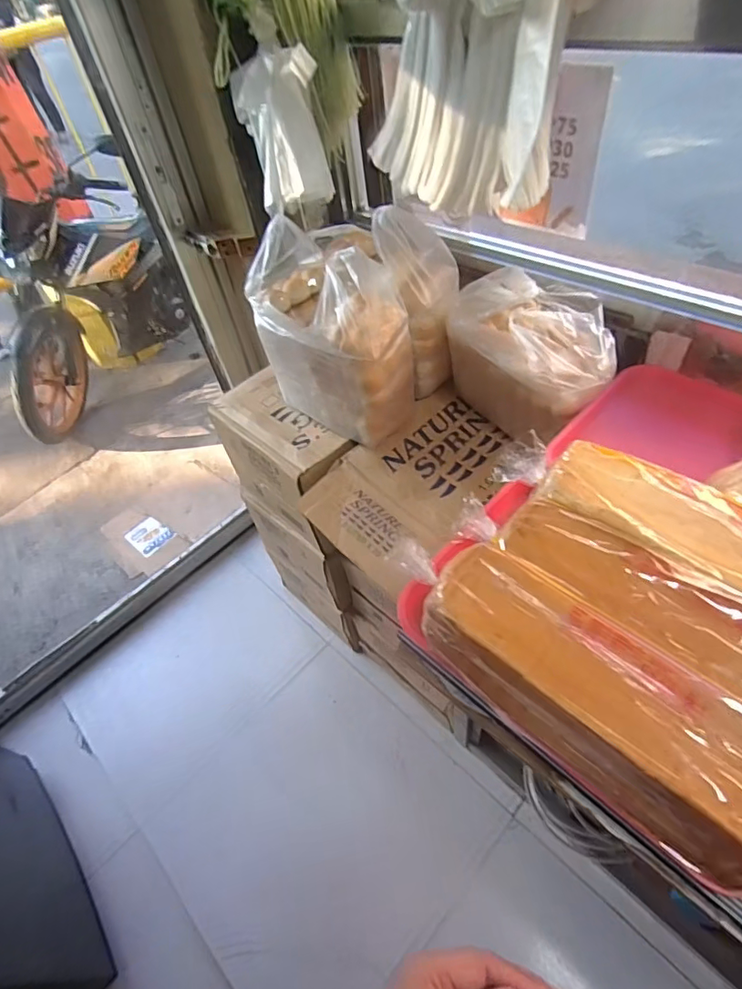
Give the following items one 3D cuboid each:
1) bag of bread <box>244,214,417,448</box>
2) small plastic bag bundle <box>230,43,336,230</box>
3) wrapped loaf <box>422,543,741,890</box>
[{"bbox_3d":[-0.065,-0.263,0.883,0.260,0.281,0.161,26,58,27],"label":"bag of bread"},{"bbox_3d":[-0.138,-0.580,0.845,0.124,0.211,0.127,-18,49,-7],"label":"small plastic bag bundle"},{"bbox_3d":[0.209,0.187,0.476,0.348,0.108,0.101,33,61,31],"label":"wrapped loaf"}]

